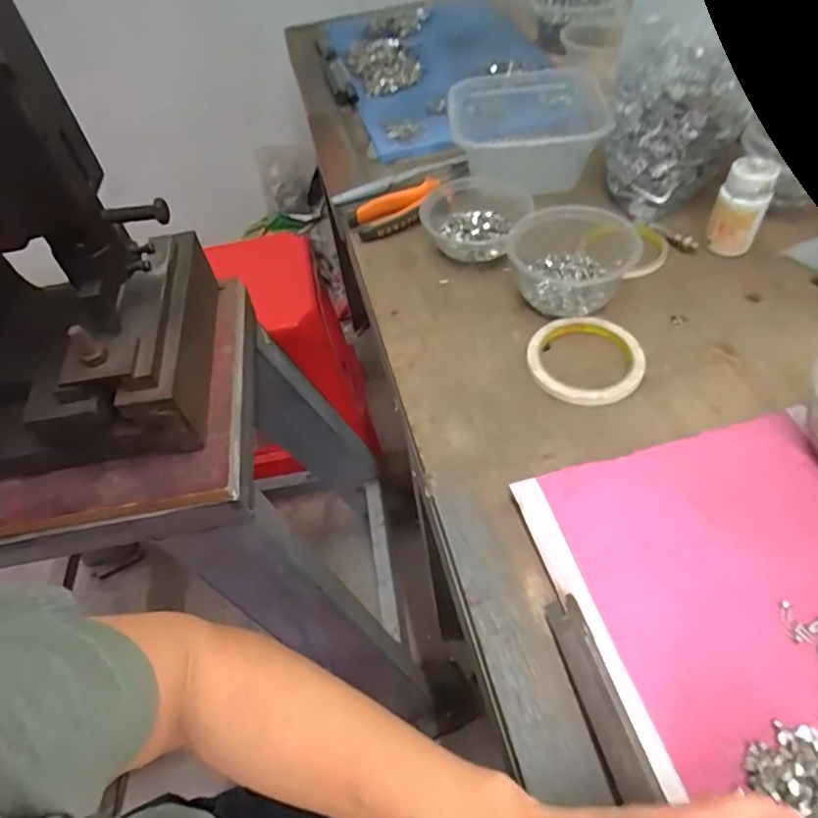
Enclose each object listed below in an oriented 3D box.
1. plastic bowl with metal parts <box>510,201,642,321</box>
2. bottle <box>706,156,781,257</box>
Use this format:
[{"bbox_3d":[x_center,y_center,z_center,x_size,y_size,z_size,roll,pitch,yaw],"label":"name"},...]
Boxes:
[{"bbox_3d":[0.150,-0.142,0.535,0.100,0.069,0.096,-3,52,4],"label":"plastic bowl with metal parts"},{"bbox_3d":[0.318,-0.191,0.548,0.044,0.086,0.035,20,57,21],"label":"bottle"}]

